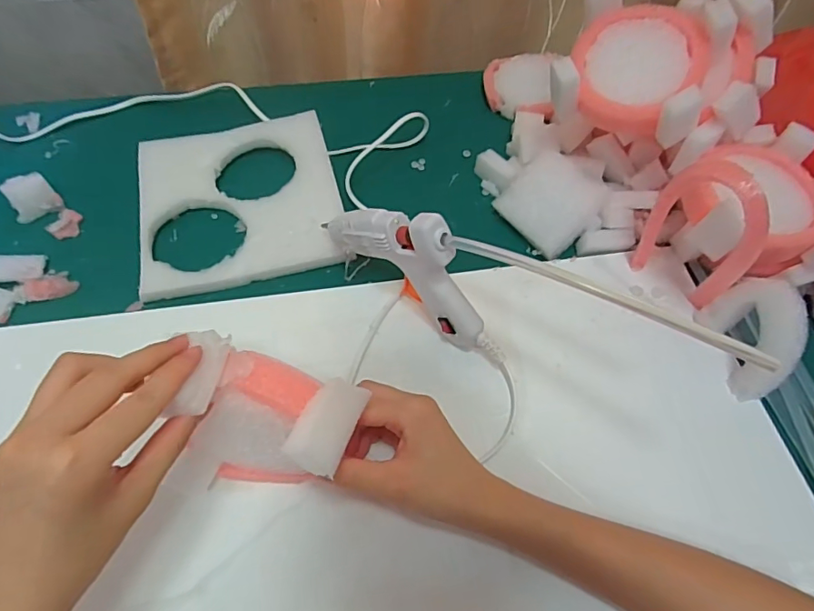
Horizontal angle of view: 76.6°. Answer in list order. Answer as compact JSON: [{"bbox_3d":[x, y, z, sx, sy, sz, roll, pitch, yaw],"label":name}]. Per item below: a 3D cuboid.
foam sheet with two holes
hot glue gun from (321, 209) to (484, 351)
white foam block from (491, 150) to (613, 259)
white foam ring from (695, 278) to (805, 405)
[{"bbox_3d":[-0.152,-0.097,0.474,0.173,0.022,0.181,-12,59,-8],"label":"foam sheet with two holes"},{"bbox_3d":[-0.002,-0.031,0.380,0.142,0.105,0.023,33,63,18],"label":"hot glue gun"},{"bbox_3d":[0.125,-0.093,0.453,0.077,0.017,0.076,45,104,20],"label":"white foam block"},{"bbox_3d":[0.255,0.021,0.374,0.023,0.069,0.073,-4,58,-16],"label":"white foam ring"}]

